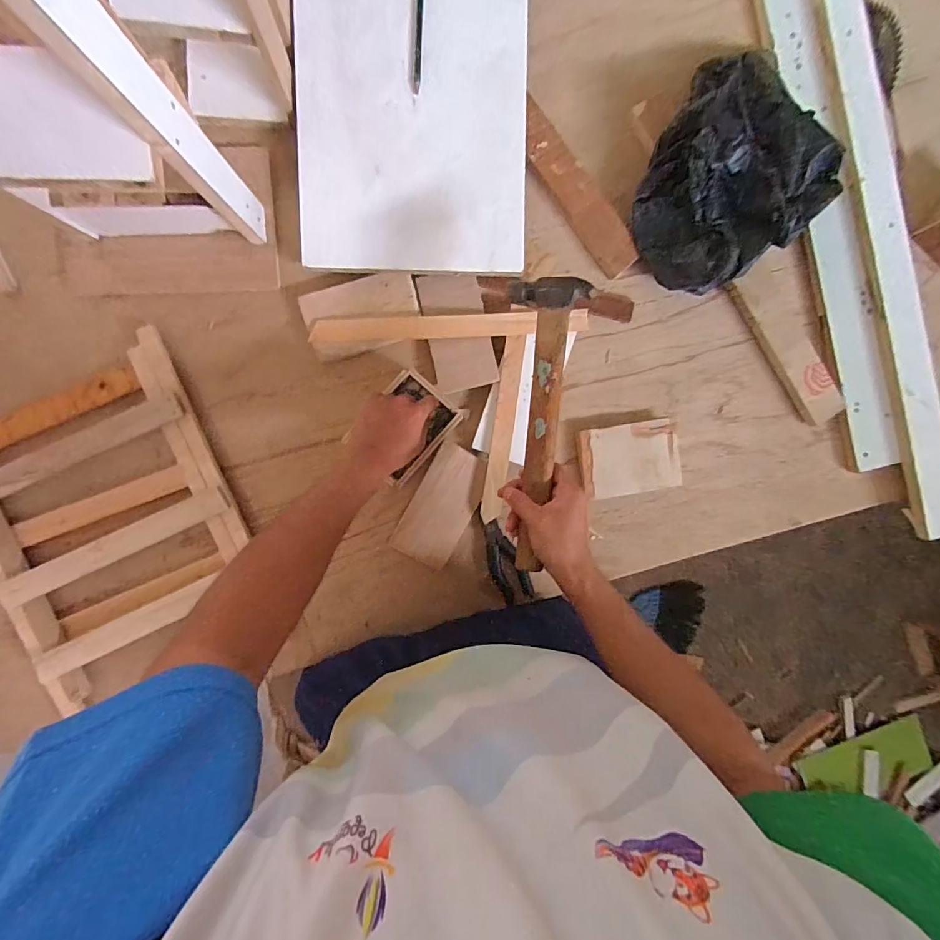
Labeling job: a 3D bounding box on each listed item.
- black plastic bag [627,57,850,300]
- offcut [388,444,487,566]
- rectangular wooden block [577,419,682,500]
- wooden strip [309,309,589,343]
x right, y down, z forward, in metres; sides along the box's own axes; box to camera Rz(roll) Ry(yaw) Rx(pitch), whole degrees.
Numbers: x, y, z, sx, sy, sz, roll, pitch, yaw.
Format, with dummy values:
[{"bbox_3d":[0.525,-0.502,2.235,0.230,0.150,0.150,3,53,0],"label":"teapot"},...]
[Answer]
[{"bbox_3d":[0.314,-0.358,0.584,0.209,0.096,0.218,-44,93,-2],"label":"black plastic bag"},{"bbox_3d":[-0.036,0.049,0.629,0.081,0.005,0.160,28,94,-3],"label":"offcut"},{"bbox_3d":[0.219,-0.015,0.648,0.136,0.031,0.095,-9,91,-3],"label":"rectangular wooden block"},{"bbox_3d":[-0.022,-0.189,0.610,0.358,0.022,0.031,-3,91,-4],"label":"wooden strip"}]

